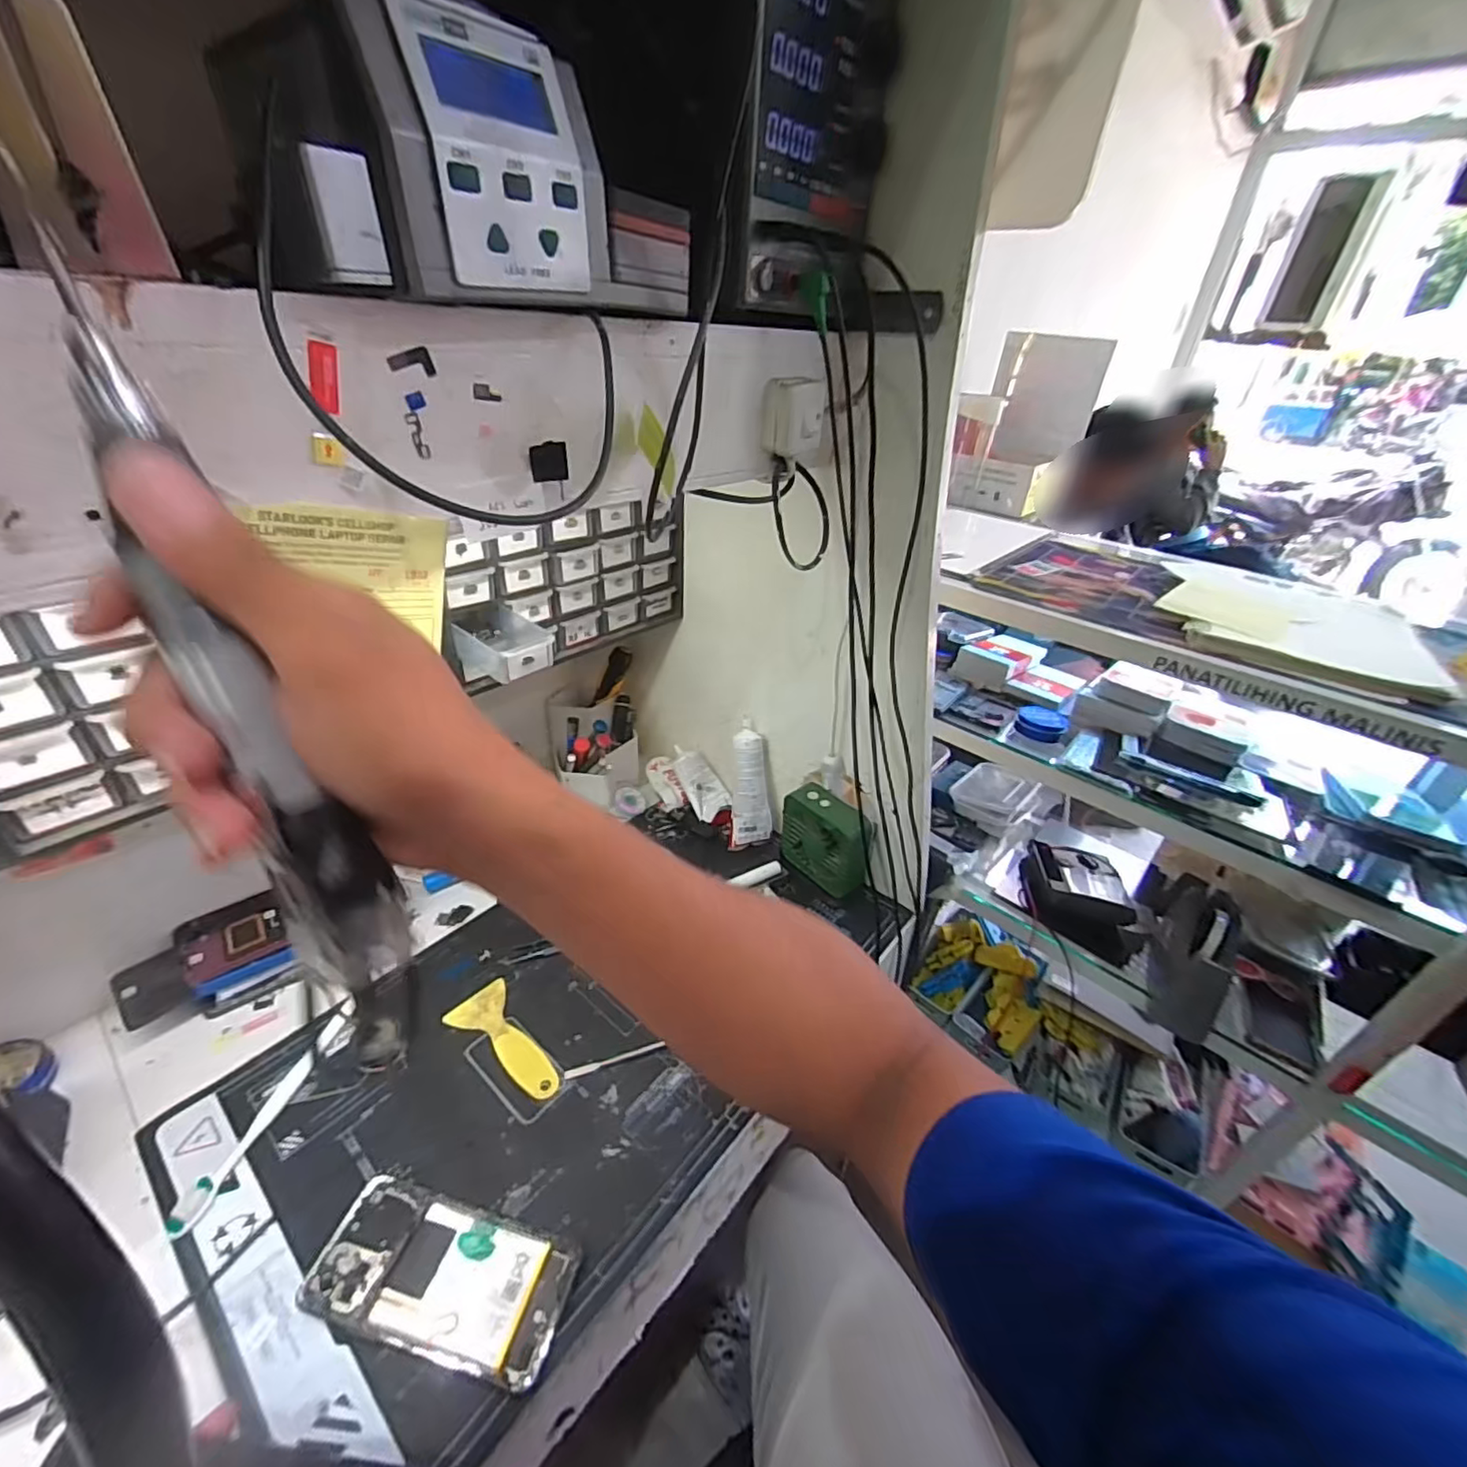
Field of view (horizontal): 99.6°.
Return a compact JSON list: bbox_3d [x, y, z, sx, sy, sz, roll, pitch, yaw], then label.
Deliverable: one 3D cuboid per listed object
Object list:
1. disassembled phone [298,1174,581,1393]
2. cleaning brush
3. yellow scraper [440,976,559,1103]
[{"bbox_3d":[-0.187,0.349,0.400,0.163,0.014,0.071,11,34,10],"label":"disassembled phone"},{"bbox_3d":[-0.357,0.285,0.482,0.020,0.010,0.171,10,34,7],"label":"cleaning brush"},{"bbox_3d":[-0.197,0.269,0.532,0.051,0.004,0.118,-24,43,-37],"label":"yellow scraper"}]

